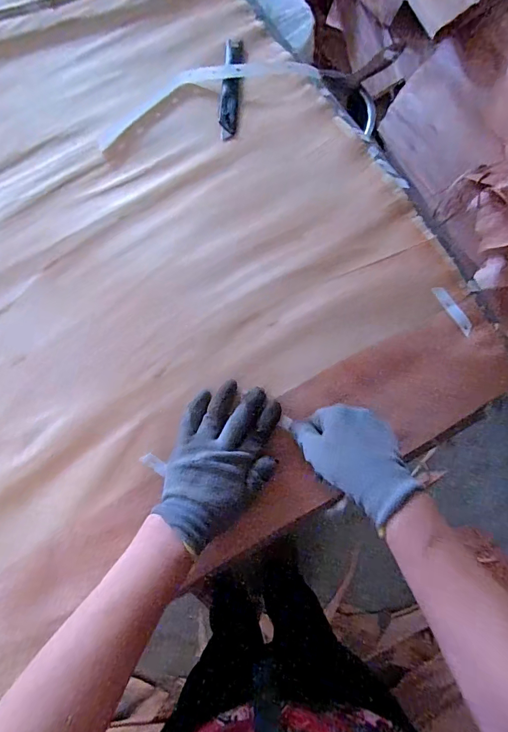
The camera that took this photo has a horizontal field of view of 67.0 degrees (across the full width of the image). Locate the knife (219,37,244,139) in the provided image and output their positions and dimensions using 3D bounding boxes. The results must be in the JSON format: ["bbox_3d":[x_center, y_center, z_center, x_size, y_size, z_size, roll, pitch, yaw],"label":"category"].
[{"bbox_3d":[-0.029,-0.368,0.508,0.025,0.012,0.167,3,76,2],"label":"knife"}]

